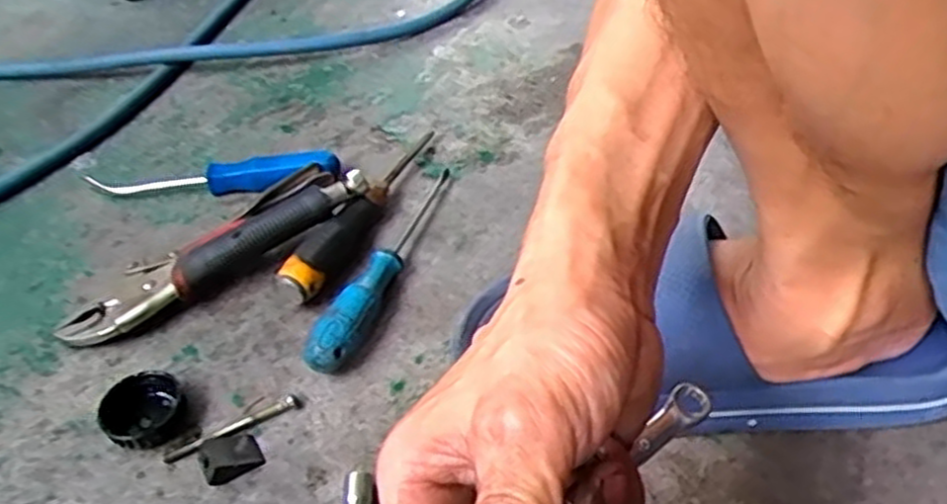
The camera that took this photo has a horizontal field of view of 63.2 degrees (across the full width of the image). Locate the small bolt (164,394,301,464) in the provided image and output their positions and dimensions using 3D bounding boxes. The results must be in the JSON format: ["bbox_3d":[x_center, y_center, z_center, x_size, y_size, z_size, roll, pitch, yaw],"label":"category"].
[{"bbox_3d":[-0.137,0.100,0.437,0.077,0.007,0.012,-24,46,-19],"label":"small bolt"}]

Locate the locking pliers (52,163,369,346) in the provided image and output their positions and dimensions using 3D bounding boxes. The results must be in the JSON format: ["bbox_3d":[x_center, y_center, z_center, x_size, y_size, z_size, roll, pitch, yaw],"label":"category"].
[{"bbox_3d":[-0.178,-0.006,0.526,0.208,0.039,0.059,-29,48,-24],"label":"locking pliers"}]

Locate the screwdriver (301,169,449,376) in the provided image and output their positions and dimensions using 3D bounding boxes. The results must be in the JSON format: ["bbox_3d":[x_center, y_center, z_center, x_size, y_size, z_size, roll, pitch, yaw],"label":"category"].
[{"bbox_3d":[-0.052,0.003,0.516,0.024,0.027,0.201,13,46,19],"label":"screwdriver"}]

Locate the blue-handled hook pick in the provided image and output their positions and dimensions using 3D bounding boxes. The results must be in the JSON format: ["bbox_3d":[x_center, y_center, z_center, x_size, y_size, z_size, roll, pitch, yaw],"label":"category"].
[{"bbox_3d":[-0.203,-0.060,0.599,0.195,0.025,0.030,-1,43,5],"label":"blue-handled hook pick"}]

